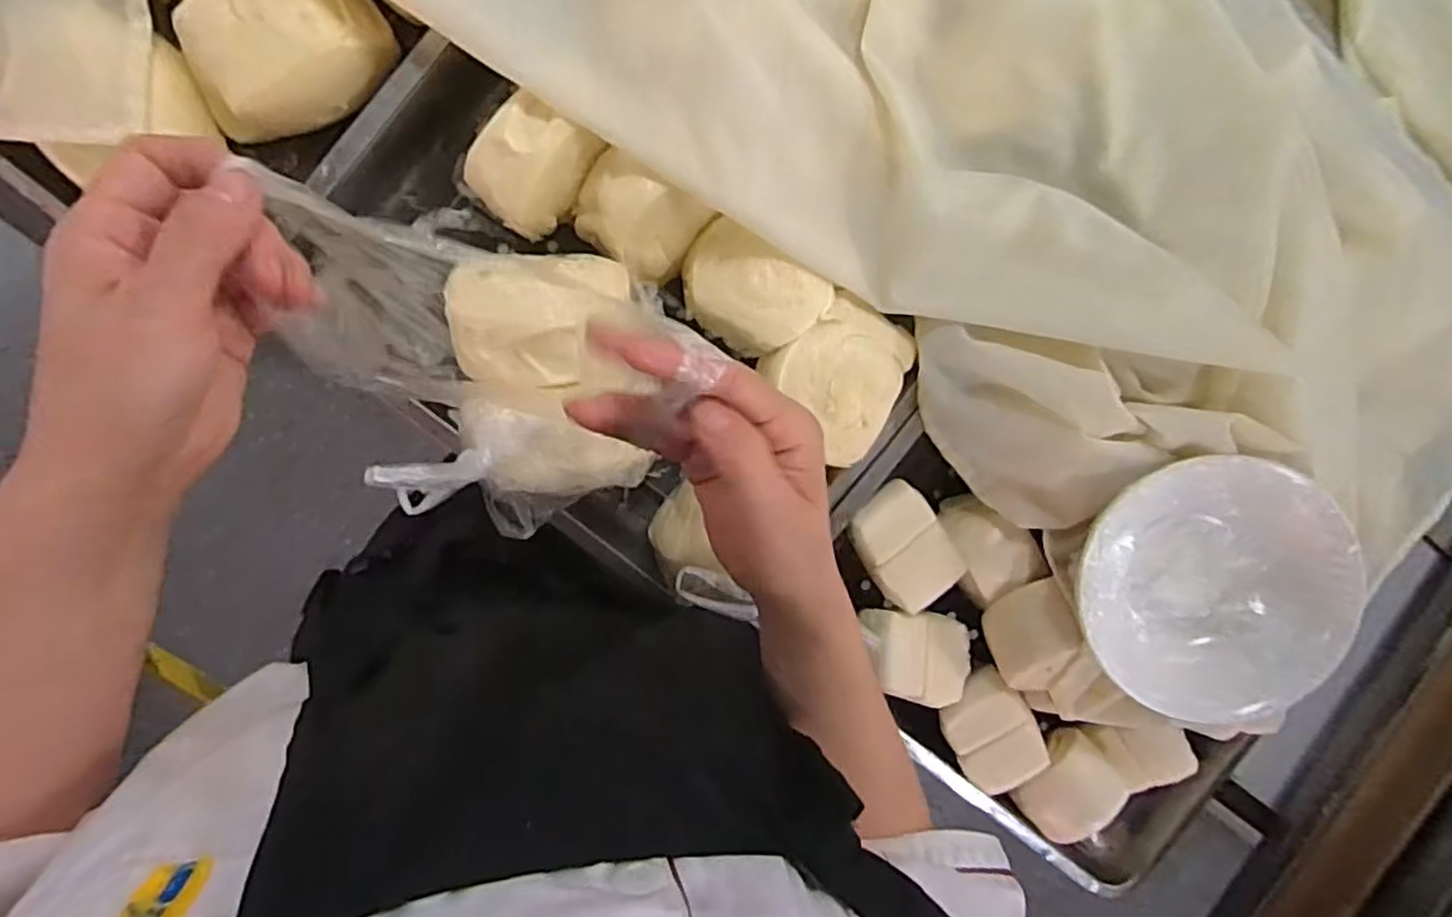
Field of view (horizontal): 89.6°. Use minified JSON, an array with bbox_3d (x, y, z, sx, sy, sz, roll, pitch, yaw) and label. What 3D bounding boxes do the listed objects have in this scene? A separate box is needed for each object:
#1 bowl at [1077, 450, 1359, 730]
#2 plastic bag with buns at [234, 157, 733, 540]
[{"bbox_3d":[0.308,0.082,0.472,0.156,0.056,0.162,-1,95,-8],"label":"bowl"},{"bbox_3d":[-0.125,-0.044,0.402,0.196,0.135,0.164,11,91,-6],"label":"plastic bag with buns"}]

